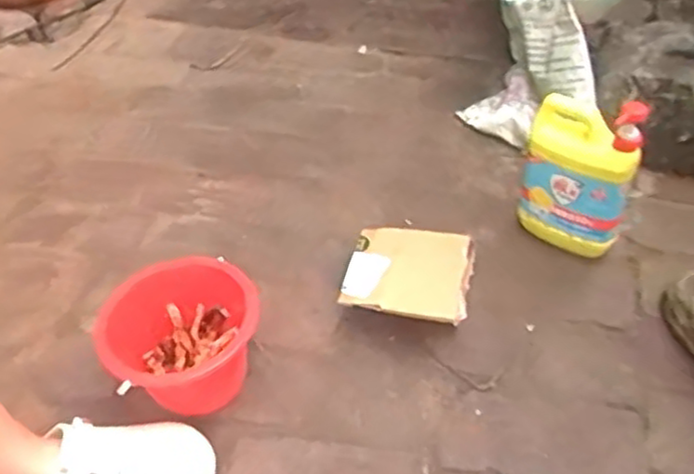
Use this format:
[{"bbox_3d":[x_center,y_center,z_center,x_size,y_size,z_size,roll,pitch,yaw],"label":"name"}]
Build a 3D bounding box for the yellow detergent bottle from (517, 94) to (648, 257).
[{"bbox_3d":[0.315,-0.074,1.020,0.157,0.239,0.068,31,54,30],"label":"yellow detergent bottle"}]

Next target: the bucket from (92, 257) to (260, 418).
[{"bbox_3d":[-0.194,0.124,0.910,0.175,0.146,0.155,-7,44,-4],"label":"bucket"}]

